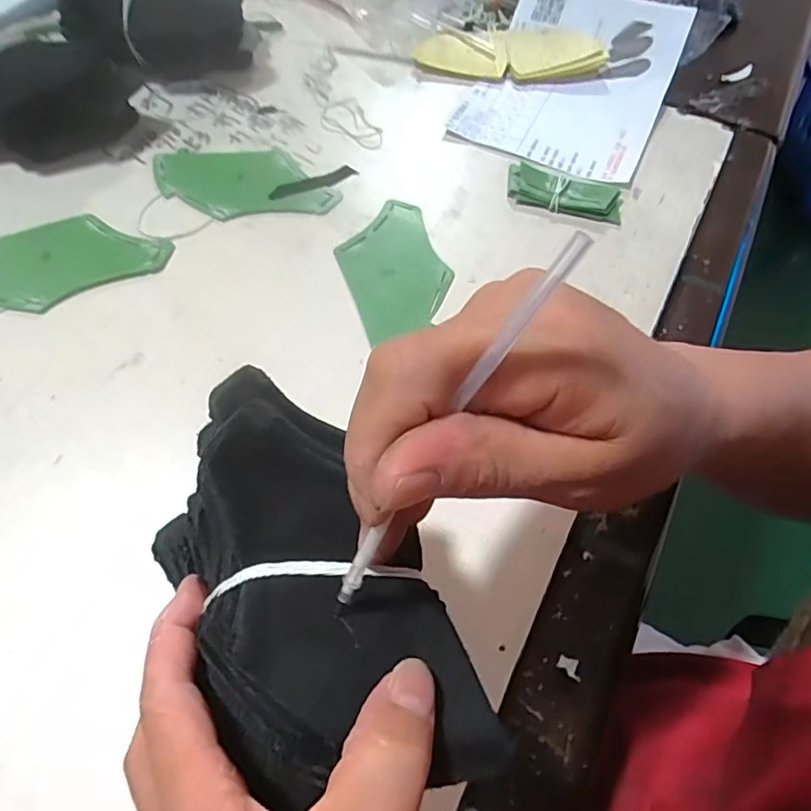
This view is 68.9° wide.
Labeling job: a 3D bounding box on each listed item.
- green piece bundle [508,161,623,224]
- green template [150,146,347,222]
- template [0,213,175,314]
[{"bbox_3d":[0.114,-0.152,0.420,0.082,0.013,0.033,18,59,8],"label":"green piece bundle"},{"bbox_3d":[-0.114,-0.160,0.422,0.129,0.004,0.071,2,58,-2],"label":"green template"},{"bbox_3d":[-0.226,-0.093,0.376,0.138,0.004,0.071,-19,61,-14],"label":"template"}]

